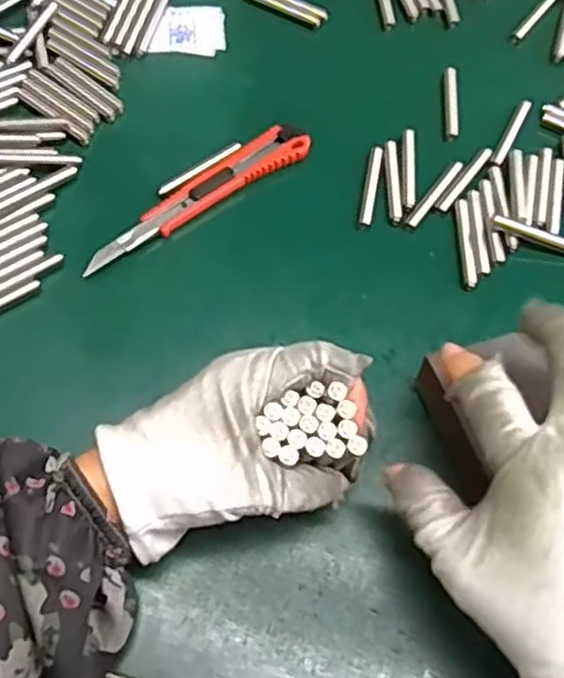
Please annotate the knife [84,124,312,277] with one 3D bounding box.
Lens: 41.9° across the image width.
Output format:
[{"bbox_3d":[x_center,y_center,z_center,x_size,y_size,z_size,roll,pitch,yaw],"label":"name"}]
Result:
[{"bbox_3d":[-0.046,-0.081,0.421,0.149,0.007,0.024,-36,70,-19],"label":"knife"}]

